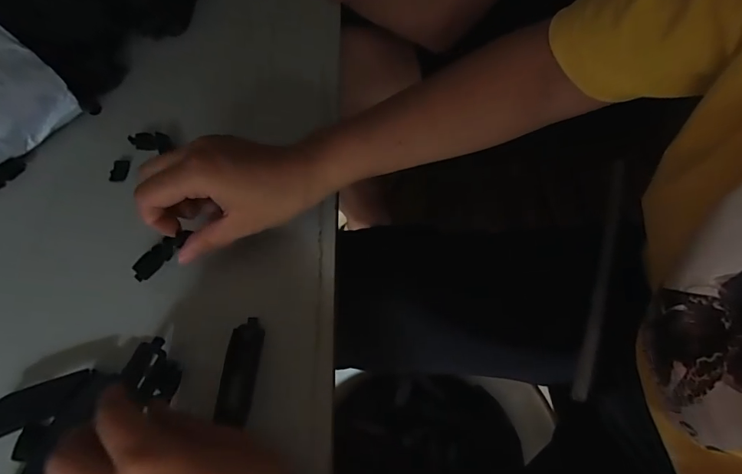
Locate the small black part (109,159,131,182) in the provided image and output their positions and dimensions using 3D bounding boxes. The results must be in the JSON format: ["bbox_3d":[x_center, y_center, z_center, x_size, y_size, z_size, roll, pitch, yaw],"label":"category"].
[{"bbox_3d":[-0.211,-0.056,0.372,0.012,0.007,0.022,3,63,4],"label":"small black part"}]

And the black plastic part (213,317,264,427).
[{"bbox_3d":[-0.085,0.085,0.289,0.019,0.012,0.066,0,63,3],"label":"black plastic part"}]

